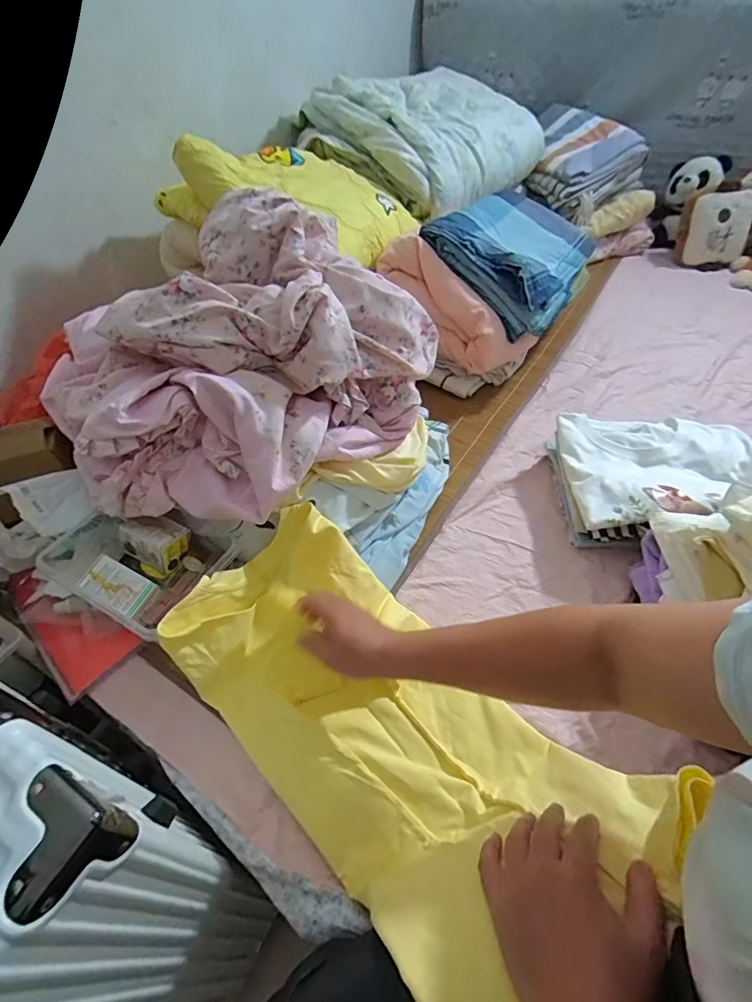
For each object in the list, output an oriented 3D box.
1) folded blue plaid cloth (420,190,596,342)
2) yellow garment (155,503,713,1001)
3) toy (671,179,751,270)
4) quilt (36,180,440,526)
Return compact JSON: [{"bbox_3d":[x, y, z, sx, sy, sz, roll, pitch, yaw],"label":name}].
[{"bbox_3d":[0.300,-0.517,0.922,0.276,0.073,0.396,42,59,0],"label":"folded blue plaid cloth"},{"bbox_3d":[0.001,0.221,0.471,0.478,0.155,0.243,33,57,31],"label":"yellow garment"},{"bbox_3d":[0.944,-0.773,1.283,0.176,0.196,0.085,3,35,10],"label":"toy"},{"bbox_3d":[-0.191,-0.215,0.600,0.443,0.237,0.390,-32,56,-24],"label":"quilt"}]

